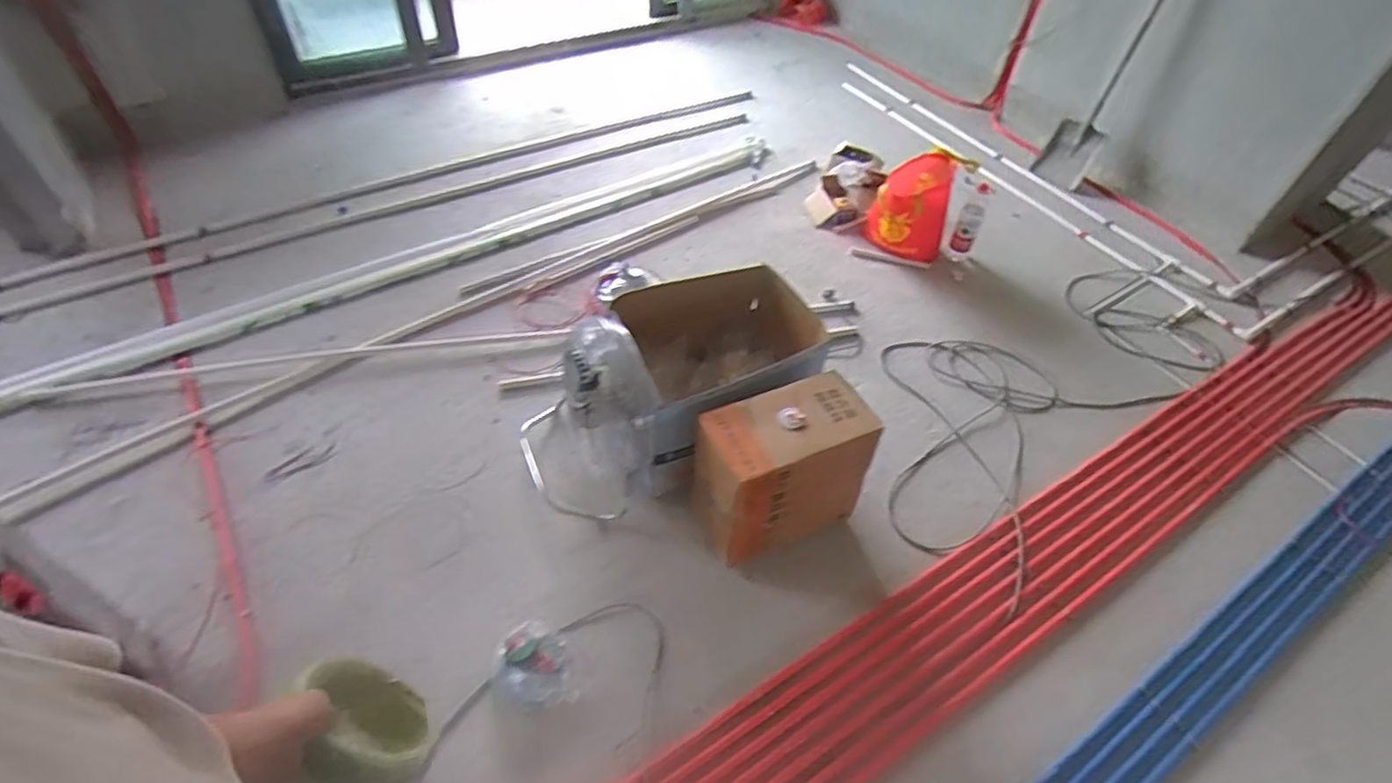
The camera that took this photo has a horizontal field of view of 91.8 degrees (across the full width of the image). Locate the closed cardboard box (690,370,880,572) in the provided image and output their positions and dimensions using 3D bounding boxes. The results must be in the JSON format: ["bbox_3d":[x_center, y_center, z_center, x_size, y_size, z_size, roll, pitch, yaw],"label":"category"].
[{"bbox_3d":[0.208,0.202,1.721,0.406,0.412,0.245,-13,52,-15],"label":"closed cardboard box"}]

